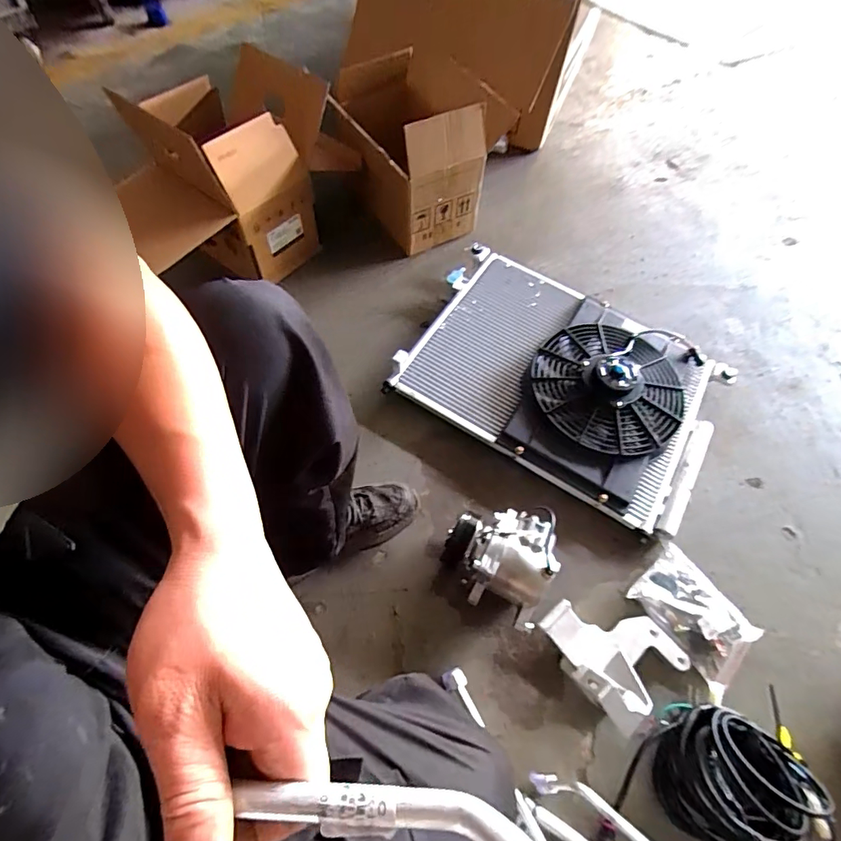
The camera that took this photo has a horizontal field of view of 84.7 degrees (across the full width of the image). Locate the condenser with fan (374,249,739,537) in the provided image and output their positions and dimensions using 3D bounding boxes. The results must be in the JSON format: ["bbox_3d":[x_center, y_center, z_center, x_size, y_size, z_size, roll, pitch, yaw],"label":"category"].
[{"bbox_3d":[0.275,-0.101,0.895,0.583,0.089,0.440,27,63,11],"label":"condenser with fan"}]

